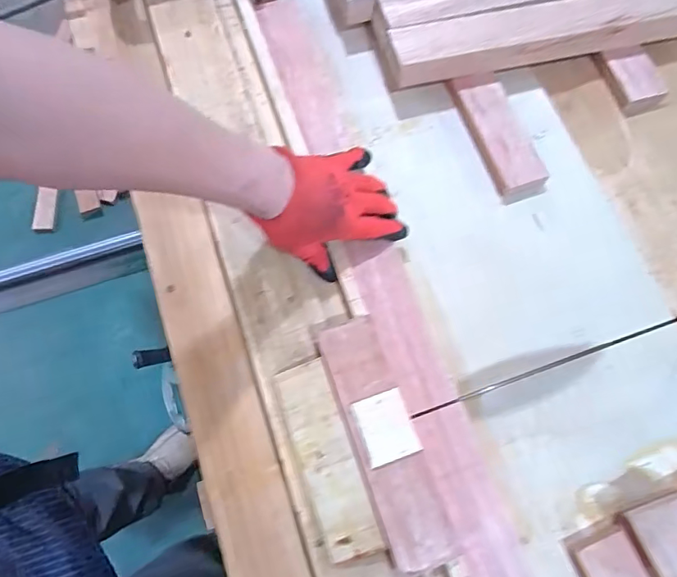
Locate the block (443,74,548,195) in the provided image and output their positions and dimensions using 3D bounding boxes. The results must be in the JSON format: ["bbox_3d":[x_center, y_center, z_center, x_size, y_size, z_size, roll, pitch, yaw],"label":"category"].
[{"bbox_3d":[0.193,-0.192,0.604,0.063,0.019,0.165,-17,74,-6],"label":"block"}]

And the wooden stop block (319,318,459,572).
[{"bbox_3d":[0.041,0.138,0.455,0.058,0.032,0.217,-19,74,-6],"label":"wooden stop block"}]

